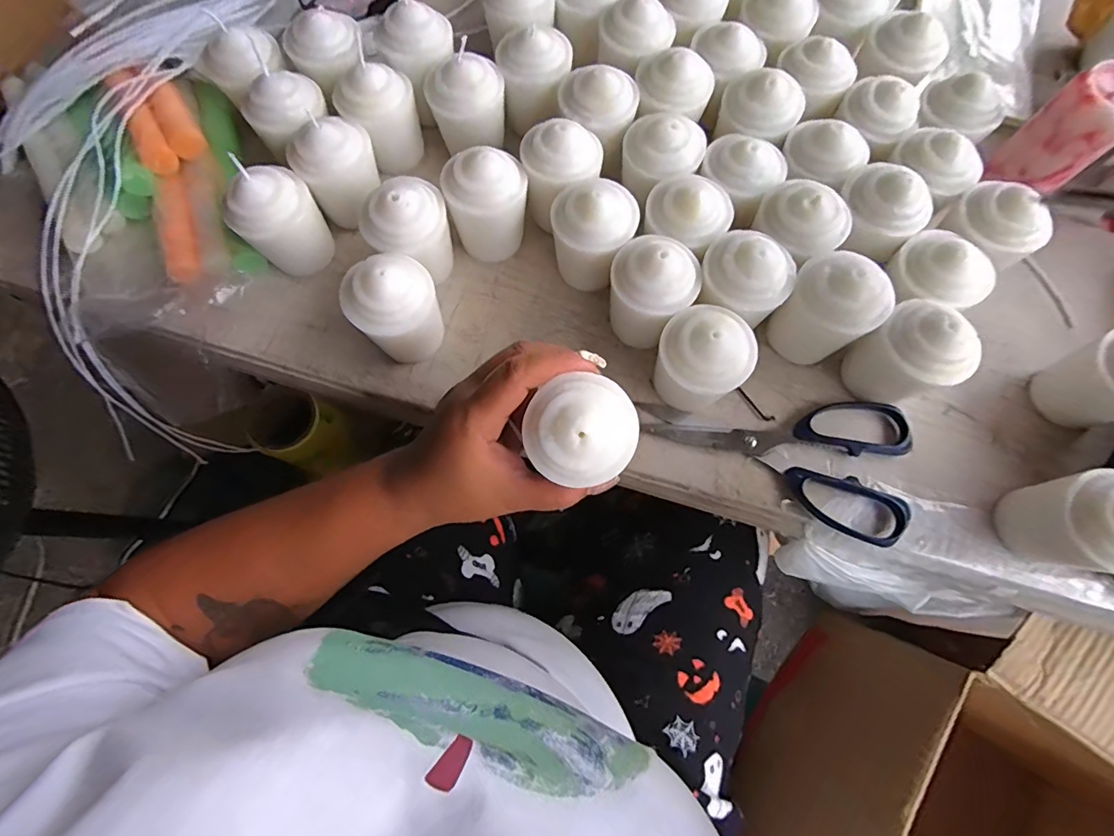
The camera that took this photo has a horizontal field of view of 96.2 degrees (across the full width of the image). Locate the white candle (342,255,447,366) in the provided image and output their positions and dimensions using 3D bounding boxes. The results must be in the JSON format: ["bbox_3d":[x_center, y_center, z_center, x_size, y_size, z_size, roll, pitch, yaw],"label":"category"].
[{"bbox_3d":[-0.105,-0.072,0.331,0.053,0.066,0.045,-40,77,-9],"label":"white candle"}]

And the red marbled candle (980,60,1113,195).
[{"bbox_3d":[0.362,-0.201,0.352,0.052,0.069,0.051,0,75,1],"label":"red marbled candle"}]

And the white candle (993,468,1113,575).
[{"bbox_3d":[0.304,0.062,0.291,0.049,0.077,0.053,0,75,1],"label":"white candle"}]

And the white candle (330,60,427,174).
[{"bbox_3d":[-0.131,-0.229,0.380,0.053,0.075,0.048,-39,77,-9],"label":"white candle"}]

